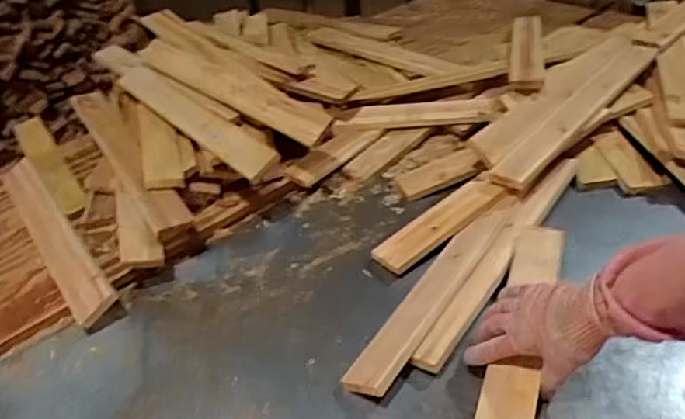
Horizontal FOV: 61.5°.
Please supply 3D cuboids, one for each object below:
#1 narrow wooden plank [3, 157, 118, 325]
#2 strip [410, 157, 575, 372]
[{"bbox_3d":[-0.502,0.032,0.985,0.059,0.052,0.522,-29,43,-26],"label":"narrow wooden plank"},{"bbox_3d":[0.238,0.048,0.824,0.043,0.017,0.456,21,47,30],"label":"strip"}]

